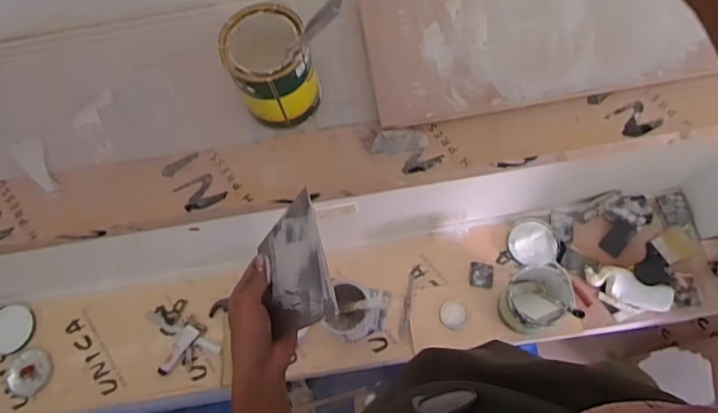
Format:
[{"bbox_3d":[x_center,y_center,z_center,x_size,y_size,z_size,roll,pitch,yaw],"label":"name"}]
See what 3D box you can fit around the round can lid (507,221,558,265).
[{"bbox_3d":[0.606,0.128,1.745,0.164,0.014,0.151,-1,68,3],"label":"round can lid"}]

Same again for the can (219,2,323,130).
[{"bbox_3d":[-0.108,-0.172,0.649,0.103,0.135,0.101,-1,68,3],"label":"can"}]

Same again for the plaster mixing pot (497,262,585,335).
[{"bbox_3d":[0.550,0.285,1.551,0.229,0.226,0.189,-14,68,-3],"label":"plaster mixing pot"}]

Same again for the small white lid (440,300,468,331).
[{"bbox_3d":[0.318,0.363,1.671,0.088,0.007,0.096,-1,68,3],"label":"small white lid"}]

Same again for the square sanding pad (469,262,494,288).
[{"bbox_3d":[0.421,0.236,1.721,0.076,0.012,0.086,7,69,6],"label":"square sanding pad"}]

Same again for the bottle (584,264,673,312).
[{"bbox_3d":[0.890,0.266,1.644,0.270,0.061,0.097,23,71,12],"label":"bottle"}]

